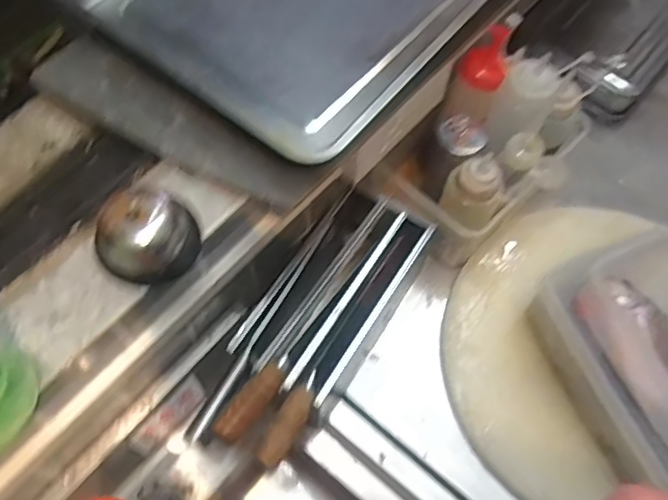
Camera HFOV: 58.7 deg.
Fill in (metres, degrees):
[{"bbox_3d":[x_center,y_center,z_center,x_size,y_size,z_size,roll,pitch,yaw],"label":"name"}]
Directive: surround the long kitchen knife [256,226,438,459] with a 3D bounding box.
[{"bbox_3d":[0.020,0.090,0.661,0.029,0.028,0.324,30,66,13],"label":"long kitchen knife"}]

